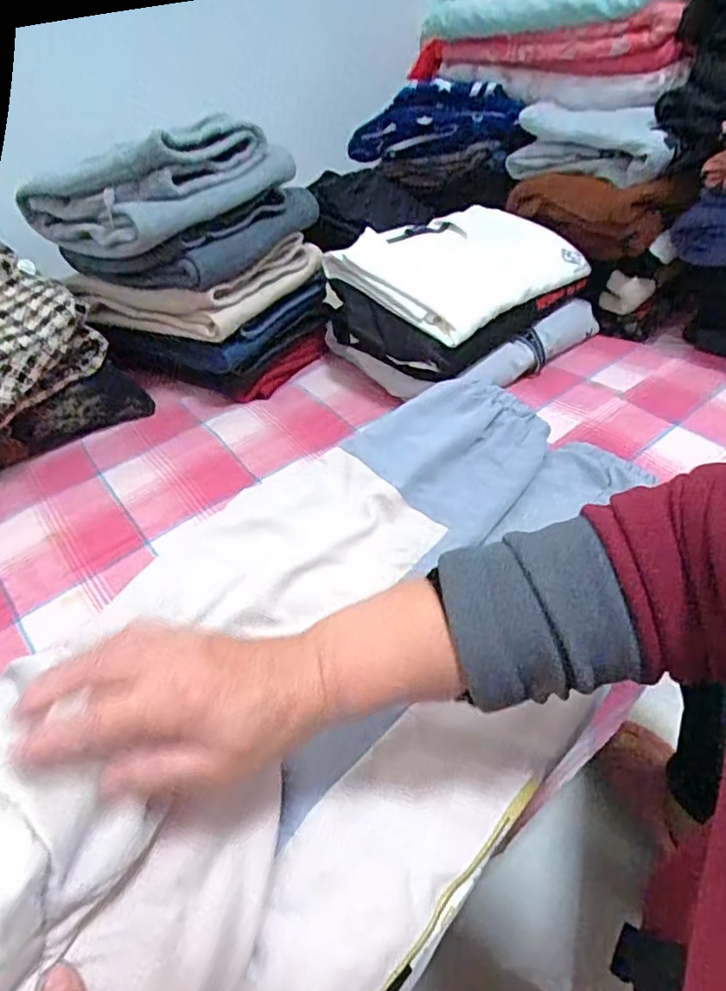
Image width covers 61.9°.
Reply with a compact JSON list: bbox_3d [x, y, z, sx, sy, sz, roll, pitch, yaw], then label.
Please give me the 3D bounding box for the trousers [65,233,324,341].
[{"bbox_3d":[-0.239,-0.308,0.844,0.299,0.066,0.233,23,51,27],"label":"trousers"}]

